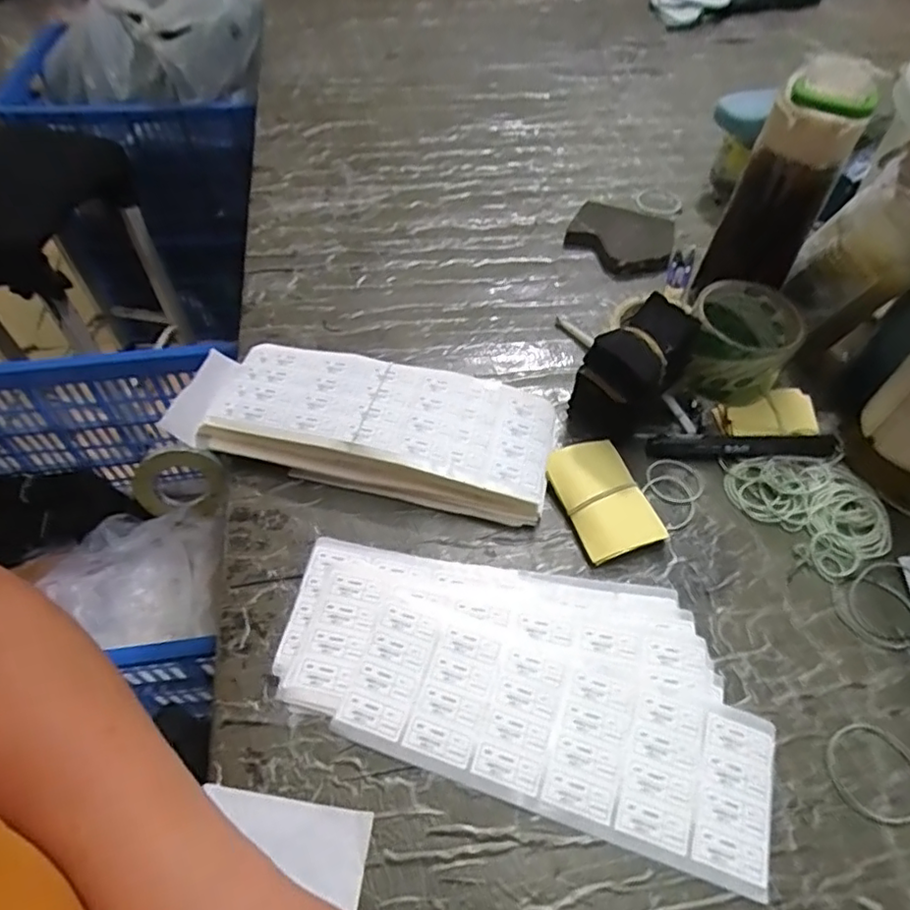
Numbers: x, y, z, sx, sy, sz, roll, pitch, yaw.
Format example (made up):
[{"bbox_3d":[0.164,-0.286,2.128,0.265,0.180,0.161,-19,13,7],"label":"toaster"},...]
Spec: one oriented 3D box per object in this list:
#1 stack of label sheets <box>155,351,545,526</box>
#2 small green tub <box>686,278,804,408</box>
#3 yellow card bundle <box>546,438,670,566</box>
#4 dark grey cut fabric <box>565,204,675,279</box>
[{"bbox_3d":[-0.071,-0.025,0.494,0.291,0.040,0.104,10,55,7],"label":"stack of label sheets"},{"bbox_3d":[0.238,-0.094,0.525,0.079,0.069,0.097,15,56,11],"label":"small green tub"},{"bbox_3d":[0.111,0.032,0.468,0.062,0.022,0.092,-15,56,-11],"label":"yellow card bundle"},{"bbox_3d":[0.174,-0.227,0.655,0.108,0.024,0.086,21,57,14],"label":"dark grey cut fabric"}]

